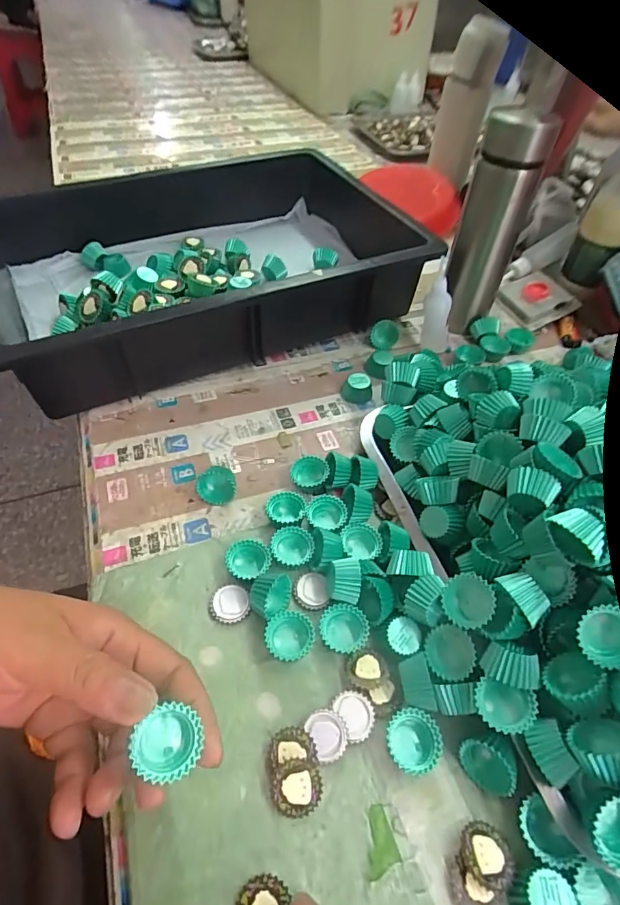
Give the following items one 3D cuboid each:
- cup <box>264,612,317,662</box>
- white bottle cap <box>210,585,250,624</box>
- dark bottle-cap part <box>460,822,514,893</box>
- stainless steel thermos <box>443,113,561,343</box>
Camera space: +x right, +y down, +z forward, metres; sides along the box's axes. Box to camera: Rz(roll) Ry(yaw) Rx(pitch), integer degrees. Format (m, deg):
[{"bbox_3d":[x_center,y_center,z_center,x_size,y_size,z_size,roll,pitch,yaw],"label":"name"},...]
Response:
[{"bbox_3d":[-0.014,0.123,0.310,0.032,0.014,0.030,1,50,-1],"label":"cup"},{"bbox_3d":[-0.056,0.106,0.327,0.028,0.008,0.026,1,50,-1],"label":"white bottle cap"},{"bbox_3d":[0.093,0.212,0.245,0.027,0.010,0.026,1,50,-1],"label":"dark bottle-cap part"},{"bbox_3d":[0.180,-0.220,0.471,0.059,0.200,0.068,18,52,13],"label":"stainless steel thermos"}]

